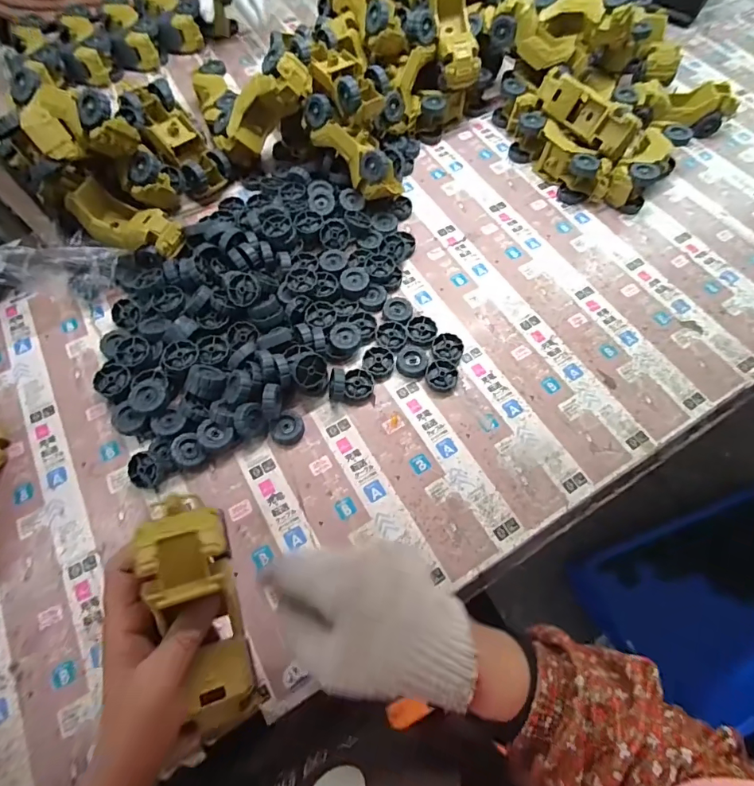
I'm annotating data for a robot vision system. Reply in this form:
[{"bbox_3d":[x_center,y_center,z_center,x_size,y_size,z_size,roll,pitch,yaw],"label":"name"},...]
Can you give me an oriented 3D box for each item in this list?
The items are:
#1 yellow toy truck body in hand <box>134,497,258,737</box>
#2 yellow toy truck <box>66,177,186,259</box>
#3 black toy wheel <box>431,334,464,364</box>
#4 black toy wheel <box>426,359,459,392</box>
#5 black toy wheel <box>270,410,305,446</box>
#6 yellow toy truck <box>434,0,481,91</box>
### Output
[{"bbox_3d":[-0.120,0.157,0.307,0.048,0.043,0.169,-9,100,-3],"label":"yellow toy truck body in hand"},{"bbox_3d":[-0.316,-0.218,0.566,0.128,0.050,0.061,20,68,-4],"label":"yellow toy truck"},{"bbox_3d":[0.087,-0.054,0.550,0.038,0.012,0.039,0,67,1],"label":"black toy wheel"},{"bbox_3d":[0.078,-0.020,0.532,0.037,0.009,0.038,0,67,1],"label":"black toy wheel"},{"bbox_3d":[-0.100,0.039,0.501,0.036,0.010,0.040,36,72,15],"label":"black toy wheel"},{"bbox_3d":[0.112,-0.538,0.655,0.056,0.053,0.160,-10,94,-4],"label":"yellow toy truck"}]

